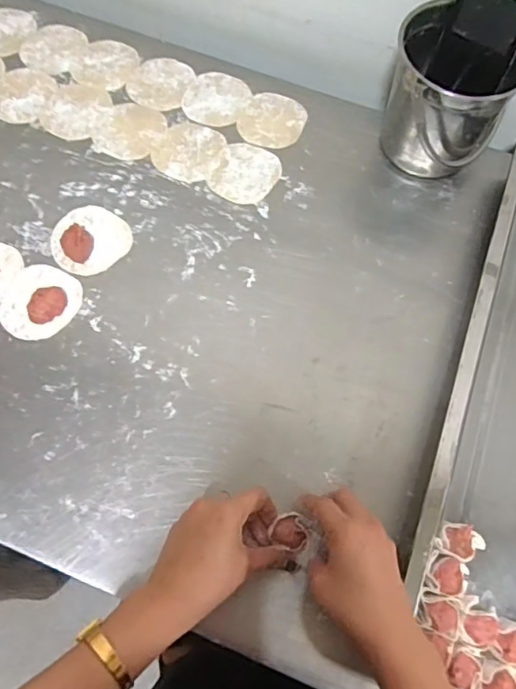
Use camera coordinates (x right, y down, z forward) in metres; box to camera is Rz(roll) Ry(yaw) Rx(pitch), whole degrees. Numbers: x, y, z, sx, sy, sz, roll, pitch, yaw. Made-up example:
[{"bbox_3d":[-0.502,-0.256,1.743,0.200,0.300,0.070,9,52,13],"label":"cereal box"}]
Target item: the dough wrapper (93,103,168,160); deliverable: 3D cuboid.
[{"bbox_3d":[-0.152,-0.255,0.640,0.074,0.004,0.080,26,71,8],"label":"dough wrapper"}]

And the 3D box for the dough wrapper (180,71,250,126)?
[{"bbox_3d":[-0.051,-0.303,0.663,0.075,0.004,0.082,1,69,-2],"label":"dough wrapper"}]

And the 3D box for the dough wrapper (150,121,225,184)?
[{"bbox_3d":[-0.082,-0.228,0.634,0.074,0.004,0.078,23,70,7],"label":"dough wrapper"}]

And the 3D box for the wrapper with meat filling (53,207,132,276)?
[{"bbox_3d":[-0.186,-0.120,0.585,0.082,0.021,0.080,1,69,-2],"label":"wrapper with meat filling"}]

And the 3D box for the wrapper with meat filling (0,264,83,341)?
[{"bbox_3d":[-0.228,-0.046,0.560,0.075,0.016,0.083,24,71,7],"label":"wrapper with meat filling"}]

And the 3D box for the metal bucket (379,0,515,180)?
[{"bbox_3d":[0.205,-0.271,0.590,0.123,0.131,0.118,1,69,-2],"label":"metal bucket"}]

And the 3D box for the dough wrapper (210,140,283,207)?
[{"bbox_3d":[-0.015,-0.198,0.623,0.072,0.004,0.080,29,71,9],"label":"dough wrapper"}]

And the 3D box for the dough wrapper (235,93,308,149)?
[{"bbox_3d":[0.017,-0.273,0.652,0.074,0.004,0.081,1,69,-2],"label":"dough wrapper"}]

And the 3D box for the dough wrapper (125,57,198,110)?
[{"bbox_3d":[-0.121,-0.327,0.669,0.073,0.004,0.081,19,70,5],"label":"dough wrapper"}]

